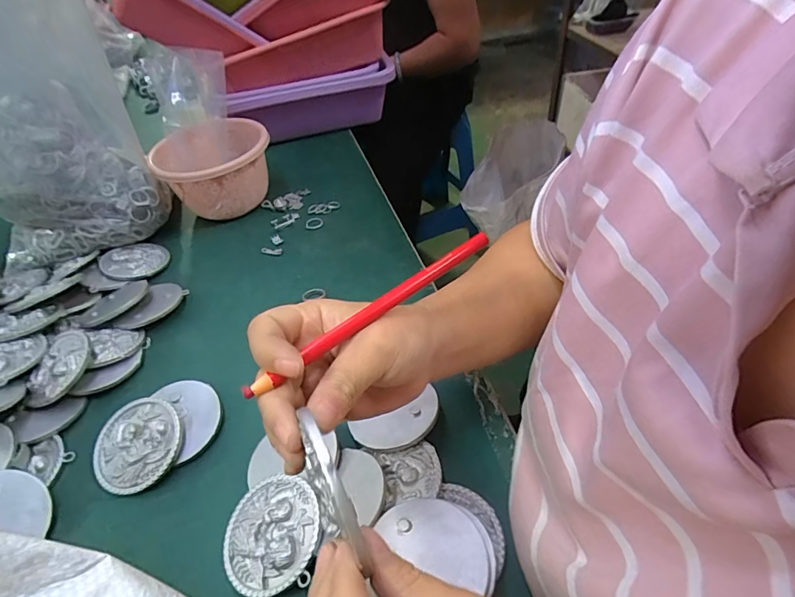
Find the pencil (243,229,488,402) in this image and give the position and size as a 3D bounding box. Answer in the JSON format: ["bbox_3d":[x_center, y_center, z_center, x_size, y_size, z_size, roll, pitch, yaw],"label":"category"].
[{"bbox_3d":[-0.010,0.004,0.246,0.164,0.009,0.007,-33,51,-22],"label":"pencil"}]

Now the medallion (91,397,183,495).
[{"bbox_3d":[-0.211,0.117,0.361,0.072,0.005,0.073,-22,59,-1],"label":"medallion"}]

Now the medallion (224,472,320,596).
[{"bbox_3d":[-0.086,0.157,0.300,0.071,0.004,0.071,-21,49,11],"label":"medallion"}]

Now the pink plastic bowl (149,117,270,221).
[{"bbox_3d":[-0.236,-0.165,0.594,0.143,0.094,0.124,-22,47,-13],"label":"pink plastic bowl"}]

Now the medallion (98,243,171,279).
[{"bbox_3d":[-0.321,-0.046,0.542,0.074,0.007,0.065,-10,47,-25],"label":"medallion"}]

